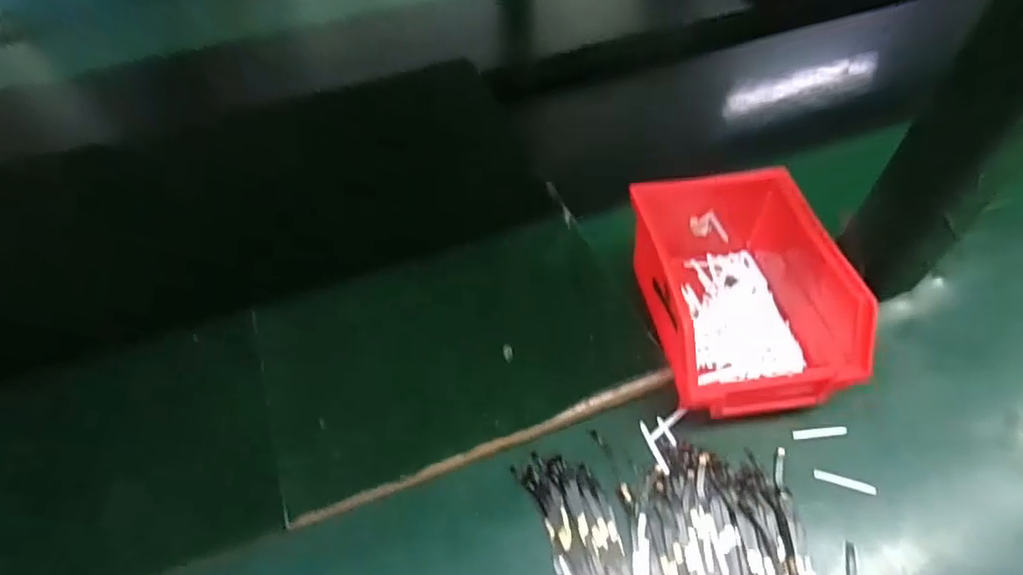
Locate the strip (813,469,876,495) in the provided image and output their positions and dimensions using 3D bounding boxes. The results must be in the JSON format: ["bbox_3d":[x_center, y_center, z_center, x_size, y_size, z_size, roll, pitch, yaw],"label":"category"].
[{"bbox_3d":[0.188,0.109,0.330,0.032,0.004,0.006,14,52,12],"label":"strip"}]

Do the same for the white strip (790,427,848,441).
[{"bbox_3d":[0.185,0.087,0.352,0.033,0.004,0.006,-5,51,-3],"label":"white strip"}]

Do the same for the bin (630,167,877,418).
[{"bbox_3d":[0.136,0.000,0.374,0.108,0.079,0.157,-8,51,-5],"label":"bin"}]

